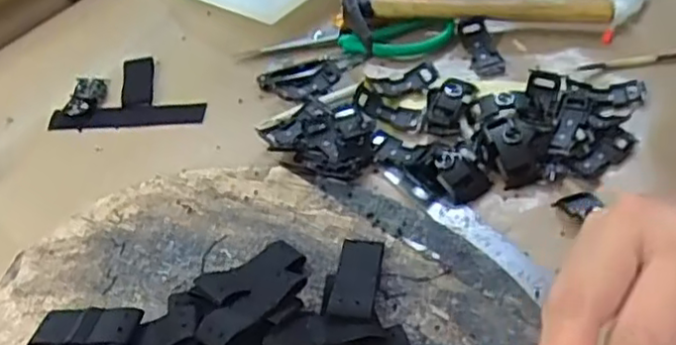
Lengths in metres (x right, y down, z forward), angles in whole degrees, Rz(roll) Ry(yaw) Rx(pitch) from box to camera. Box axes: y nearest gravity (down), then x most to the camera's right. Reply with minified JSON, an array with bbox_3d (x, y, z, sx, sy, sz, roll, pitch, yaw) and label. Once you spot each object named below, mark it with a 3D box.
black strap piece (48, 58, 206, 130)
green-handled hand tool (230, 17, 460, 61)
[{"bbox_3d":[-0.173,-0.069,0.578,0.127,0.007,0.088,-2,44,5],"label":"black strap piece"},{"bbox_3d":[0.009,-0.116,0.595,0.187,0.011,0.046,-3,44,4],"label":"green-handled hand tool"}]

